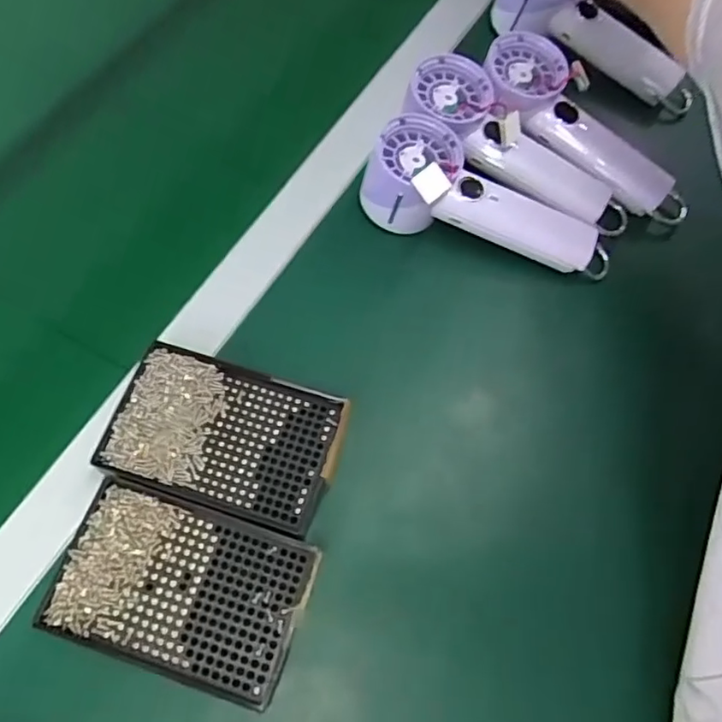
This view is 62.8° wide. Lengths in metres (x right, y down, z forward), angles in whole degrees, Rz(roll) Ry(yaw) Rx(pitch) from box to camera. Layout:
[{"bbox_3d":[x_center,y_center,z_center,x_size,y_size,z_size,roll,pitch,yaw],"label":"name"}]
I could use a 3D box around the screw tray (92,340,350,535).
[{"bbox_3d":[-0.084,0.045,0.371,0.137,0.015,0.088,17,67,4],"label":"screw tray"}]

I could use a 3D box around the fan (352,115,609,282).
[{"bbox_3d":[0.096,-0.112,0.441,0.192,0.064,0.065,21,66,-8],"label":"fan"}]

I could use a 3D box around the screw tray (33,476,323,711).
[{"bbox_3d":[-0.101,0.128,0.337,0.135,0.015,0.088,18,67,4],"label":"screw tray"}]

